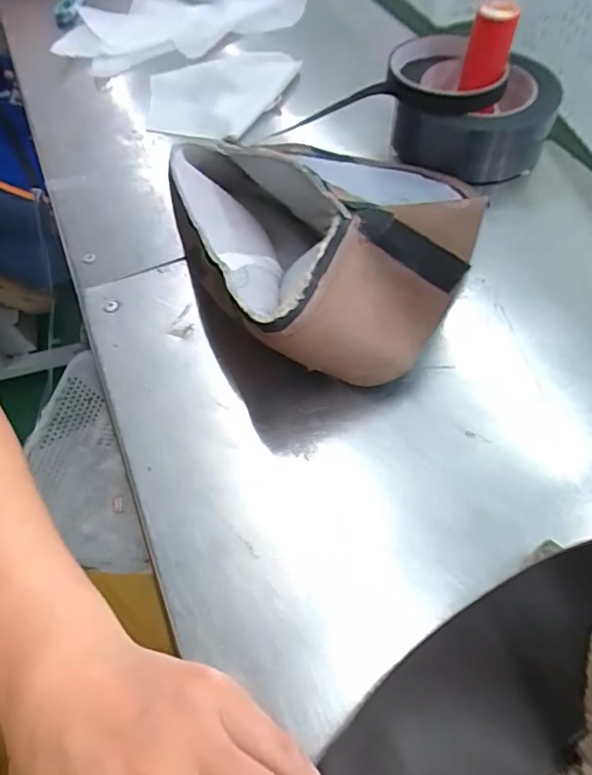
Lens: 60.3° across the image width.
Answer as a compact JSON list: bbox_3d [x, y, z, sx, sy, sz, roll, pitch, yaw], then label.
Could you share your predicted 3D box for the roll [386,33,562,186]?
[{"bbox_3d":[0.140,-0.229,0.419,0.129,0.061,0.109,8,57,6],"label":"roll"}]

